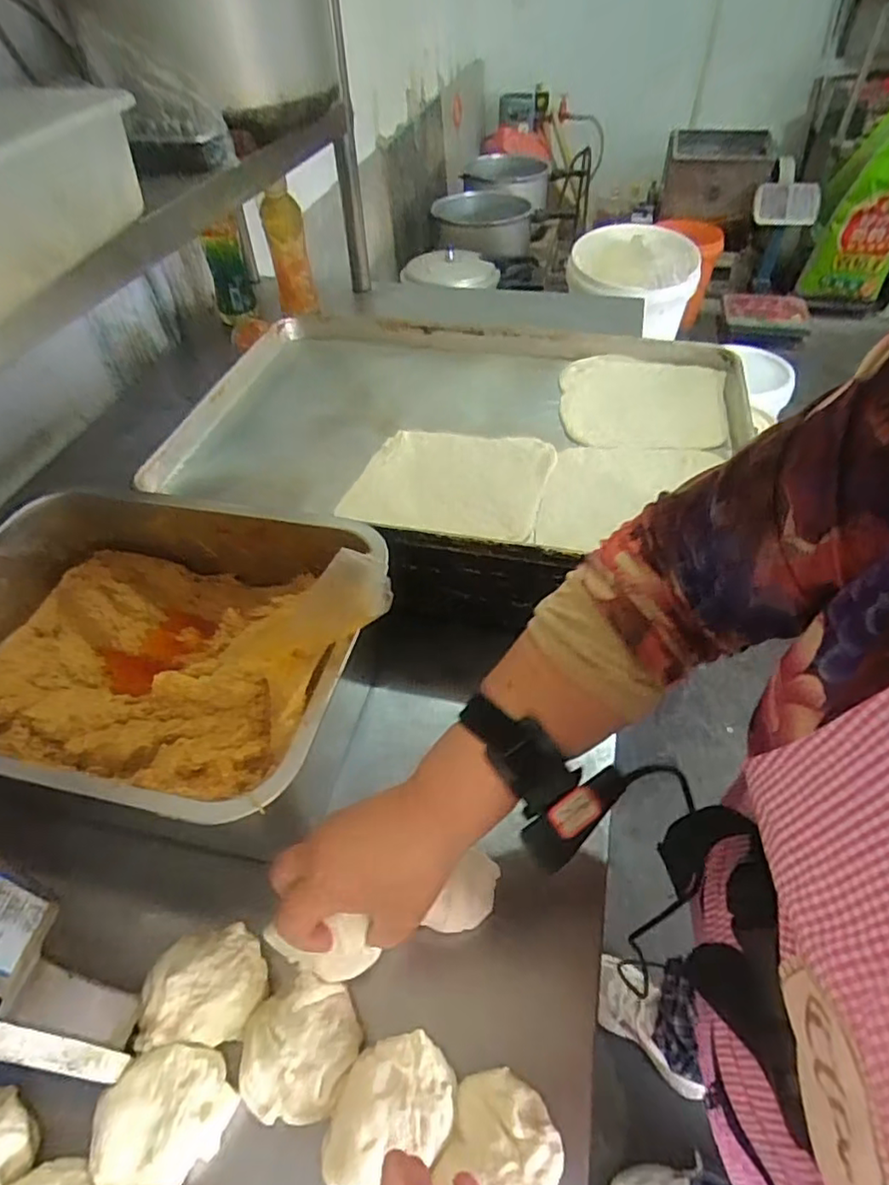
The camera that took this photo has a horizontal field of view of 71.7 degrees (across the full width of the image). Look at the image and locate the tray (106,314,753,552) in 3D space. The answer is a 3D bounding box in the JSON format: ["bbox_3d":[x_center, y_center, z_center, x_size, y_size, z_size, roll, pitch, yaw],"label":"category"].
[{"bbox_3d":[0.016,-0.192,0.679,0.586,0.067,0.387,8,49,10],"label":"tray"}]

